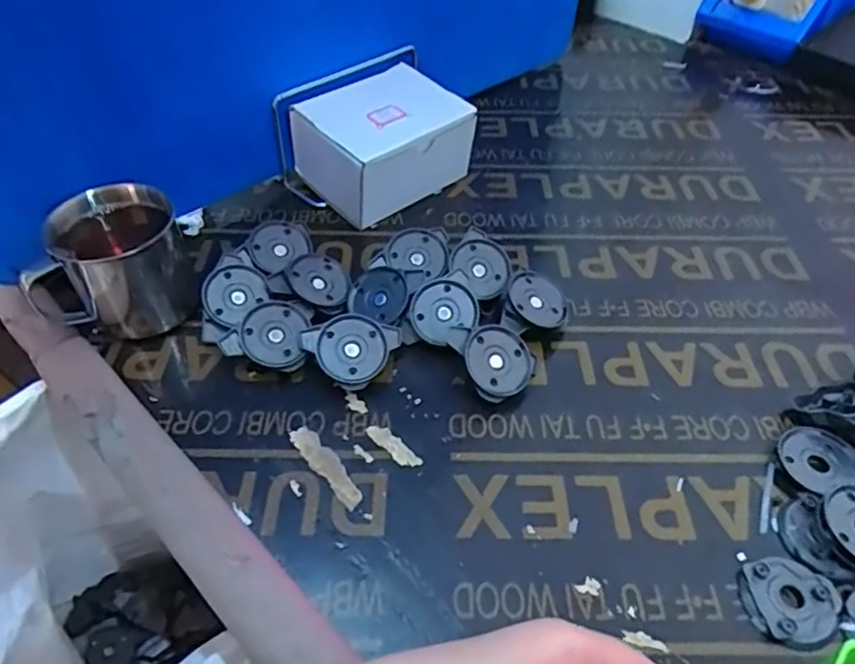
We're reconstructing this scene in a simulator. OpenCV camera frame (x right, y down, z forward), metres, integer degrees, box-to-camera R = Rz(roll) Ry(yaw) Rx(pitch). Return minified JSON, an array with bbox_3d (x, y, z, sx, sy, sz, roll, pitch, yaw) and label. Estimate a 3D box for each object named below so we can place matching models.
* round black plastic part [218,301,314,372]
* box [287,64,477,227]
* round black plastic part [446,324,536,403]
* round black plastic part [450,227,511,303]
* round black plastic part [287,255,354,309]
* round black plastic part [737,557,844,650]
[{"bbox_3d":[-0.097,-0.001,0.386,0.048,0.014,0.046,23,68,-7],"label":"round black plastic part"},{"bbox_3d":[-0.035,-0.152,0.506,0.122,0.072,0.098,-33,55,-27],"label":"box"},{"bbox_3d":[0.040,0.015,0.376,0.045,0.012,0.048,7,73,-22],"label":"round black plastic part"},{"bbox_3d":[0.037,-0.046,0.427,0.038,0.011,0.045,-38,87,-18],"label":"round black plastic part"},{"bbox_3d":[-0.070,-0.034,0.415,0.040,0.011,0.038,13,62,-25],"label":"round black plastic part"},{"bbox_3d":[0.168,0.125,0.291,0.041,0.004,0.041,0,47,0],"label":"round black plastic part"}]

